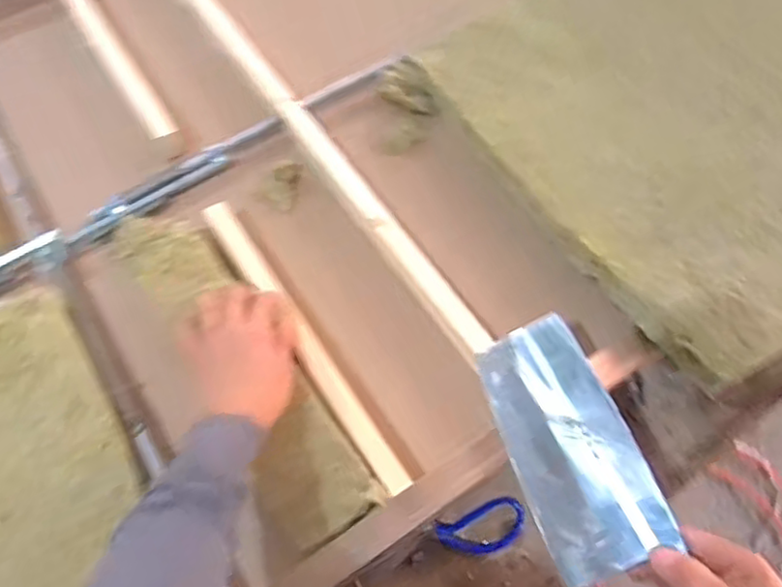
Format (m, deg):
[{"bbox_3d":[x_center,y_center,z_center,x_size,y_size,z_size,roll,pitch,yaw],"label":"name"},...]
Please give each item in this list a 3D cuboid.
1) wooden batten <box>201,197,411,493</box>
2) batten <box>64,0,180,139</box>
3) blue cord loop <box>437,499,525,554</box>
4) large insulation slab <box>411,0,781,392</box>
[{"bbox_3d":[-0.098,0.044,0.670,0.029,0.024,0.383,-31,67,-15],"label":"wooden batten"},{"bbox_3d":[-0.390,-0.342,0.871,0.037,0.019,0.367,-31,67,-15],"label":"batten"},{"bbox_3d":[0.102,0.260,0.696,0.097,0.005,0.049,-21,76,1],"label":"blue cord loop"},{"bbox_3d":[0.494,-0.261,0.786,0.759,0.084,0.529,-27,66,-13],"label":"large insulation slab"}]

